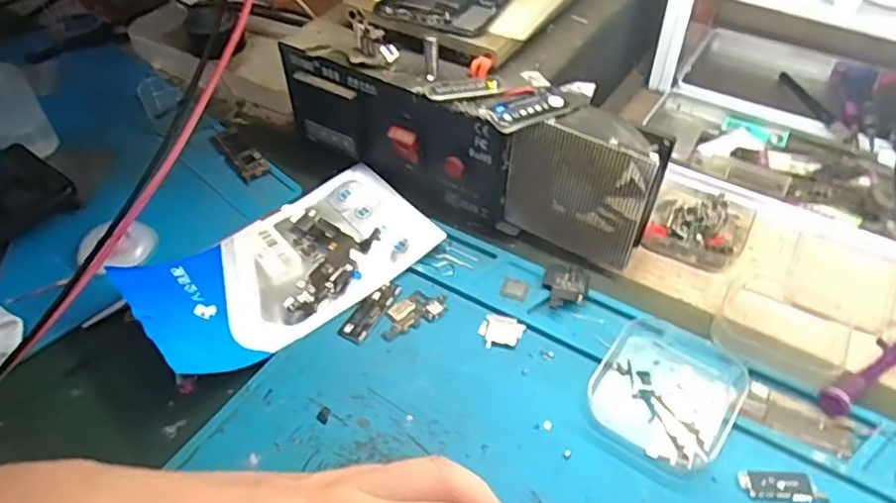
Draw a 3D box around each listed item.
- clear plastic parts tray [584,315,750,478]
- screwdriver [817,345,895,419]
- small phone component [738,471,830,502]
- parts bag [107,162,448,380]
[{"bbox_3d":[0.108,0.065,0.307,0.063,0.012,0.074,26,53,24],"label":"clear plastic parts tray"},{"bbox_3d":[0.226,0.051,0.318,0.112,0.021,0.012,-27,52,-22],"label":"screwdriver"},{"bbox_3d":[0.147,0.103,0.277,0.035,0.004,0.013,4,47,5],"label":"small phone component"},{"bbox_3d":[-0.091,0.002,0.358,0.162,0.029,0.087,-33,54,-26],"label":"parts bag"}]

